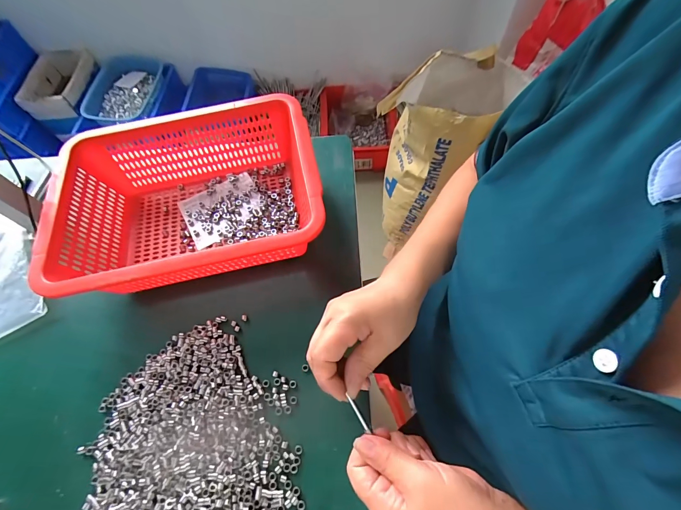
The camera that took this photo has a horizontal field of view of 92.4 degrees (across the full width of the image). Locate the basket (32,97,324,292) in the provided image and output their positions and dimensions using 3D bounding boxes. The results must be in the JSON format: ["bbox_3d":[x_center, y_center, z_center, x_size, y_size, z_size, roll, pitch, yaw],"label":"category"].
[{"bbox_3d":[-0.179,-0.065,0.407,0.297,0.100,0.224,-11,62,-4],"label":"basket"}]

